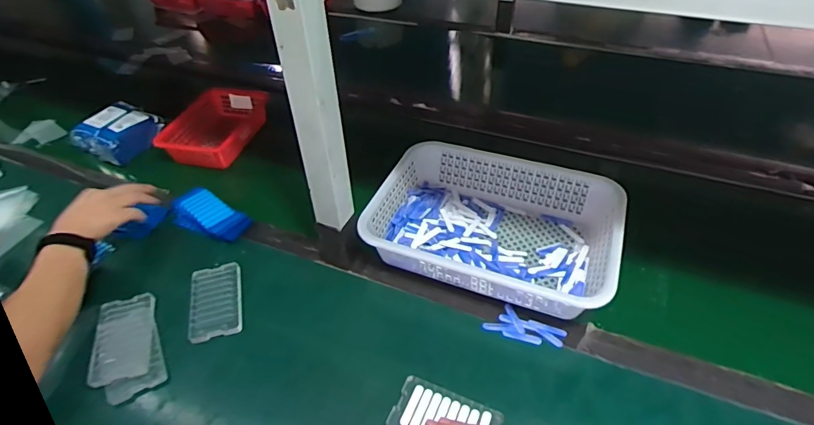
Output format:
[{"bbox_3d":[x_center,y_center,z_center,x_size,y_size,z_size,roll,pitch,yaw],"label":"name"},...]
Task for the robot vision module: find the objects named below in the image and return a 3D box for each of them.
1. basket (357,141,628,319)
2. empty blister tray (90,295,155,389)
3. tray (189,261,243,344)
[{"bbox_3d":[0.137,0.016,0.718,0.358,0.082,0.255,12,46,16],"label":"basket"},{"bbox_3d":[-0.375,0.166,0.608,0.069,0.011,0.117,-13,49,-16],"label":"empty blister tray"},{"bbox_3d":[-0.269,0.124,0.646,0.067,0.015,0.114,-14,44,-10],"label":"tray"}]

